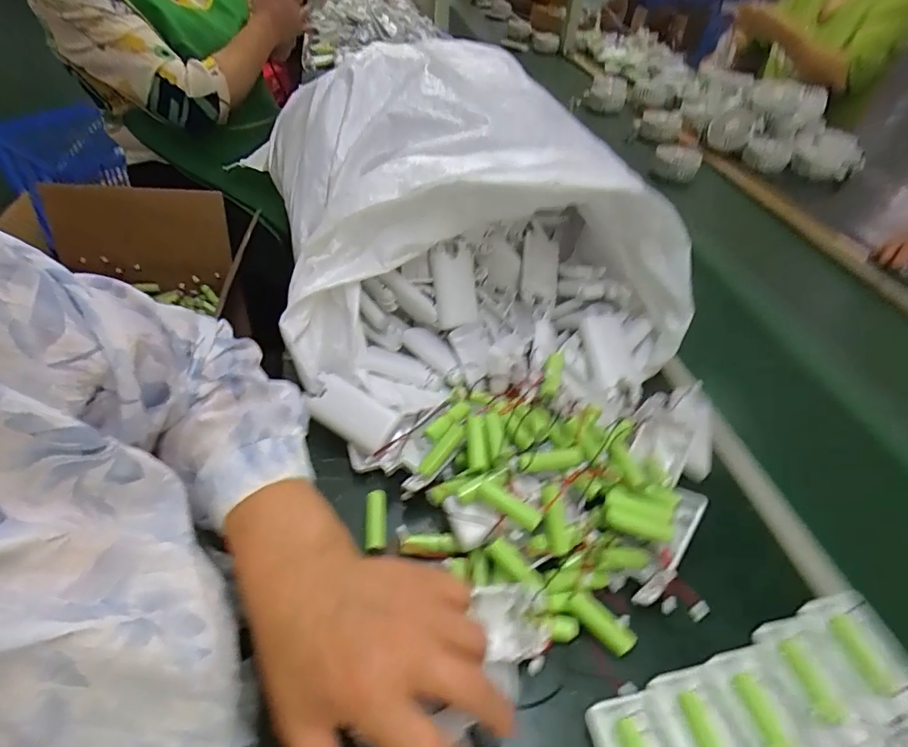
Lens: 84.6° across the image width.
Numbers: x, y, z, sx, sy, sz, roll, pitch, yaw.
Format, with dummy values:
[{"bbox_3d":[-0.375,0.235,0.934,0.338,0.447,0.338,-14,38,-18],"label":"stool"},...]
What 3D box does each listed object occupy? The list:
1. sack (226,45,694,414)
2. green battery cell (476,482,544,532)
[{"bbox_3d":[0.014,-0.176,0.552,0.397,0.209,0.448,-4,46,-9],"label":"sack"},{"bbox_3d":[0.041,0.097,0.369,0.049,0.012,0.014,31,48,10],"label":"green battery cell"}]

